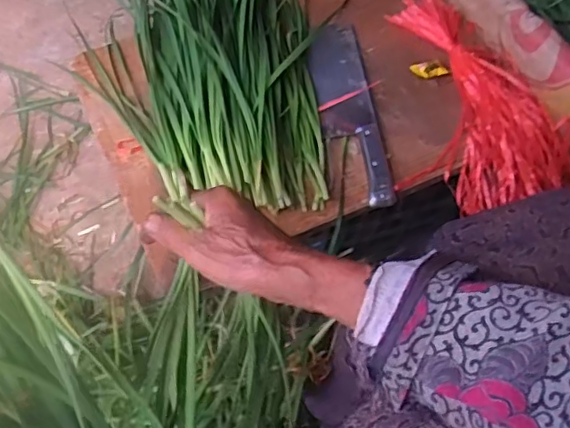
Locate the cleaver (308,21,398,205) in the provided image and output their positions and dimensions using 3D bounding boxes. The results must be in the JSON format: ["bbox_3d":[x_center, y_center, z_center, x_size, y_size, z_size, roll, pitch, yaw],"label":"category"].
[{"bbox_3d":[0.076,-0.129,0.731,0.070,0.020,0.271,-7,63,-4],"label":"cleaver"}]

